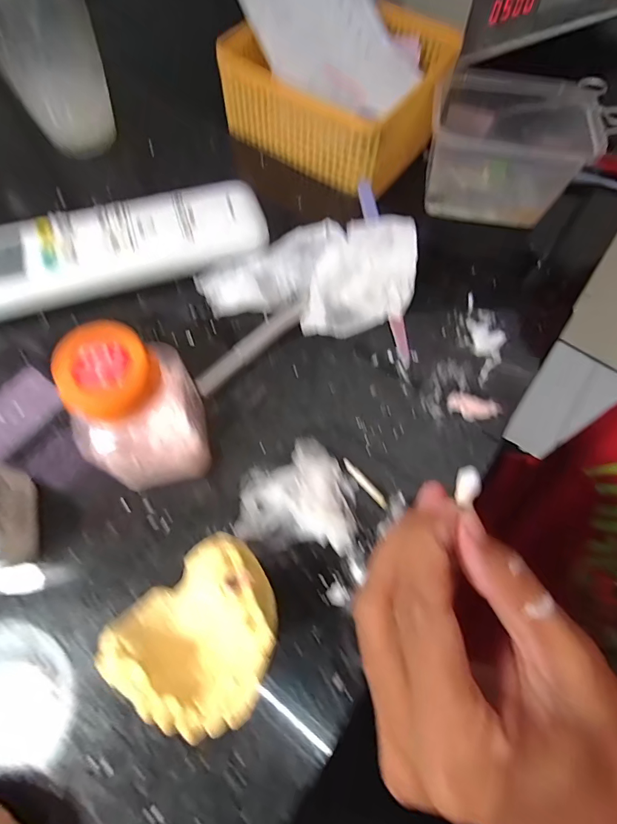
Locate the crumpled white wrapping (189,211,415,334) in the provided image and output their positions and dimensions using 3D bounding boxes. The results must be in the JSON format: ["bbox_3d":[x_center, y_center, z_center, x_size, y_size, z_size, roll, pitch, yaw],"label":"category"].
[{"bbox_3d":[0.001,-0.085,0.226,0.115,0.027,0.077,11,64,4],"label":"crumpled white wrapping"}]

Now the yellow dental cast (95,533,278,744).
[{"bbox_3d":[-0.037,0.082,0.143,0.055,0.025,0.055,1,63,-3],"label":"yellow dental cast"}]

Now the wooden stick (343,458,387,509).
[{"bbox_3d":[0.027,0.033,0.185,0.004,0.004,0.028,-38,72,-20],"label":"wooden stick"}]

